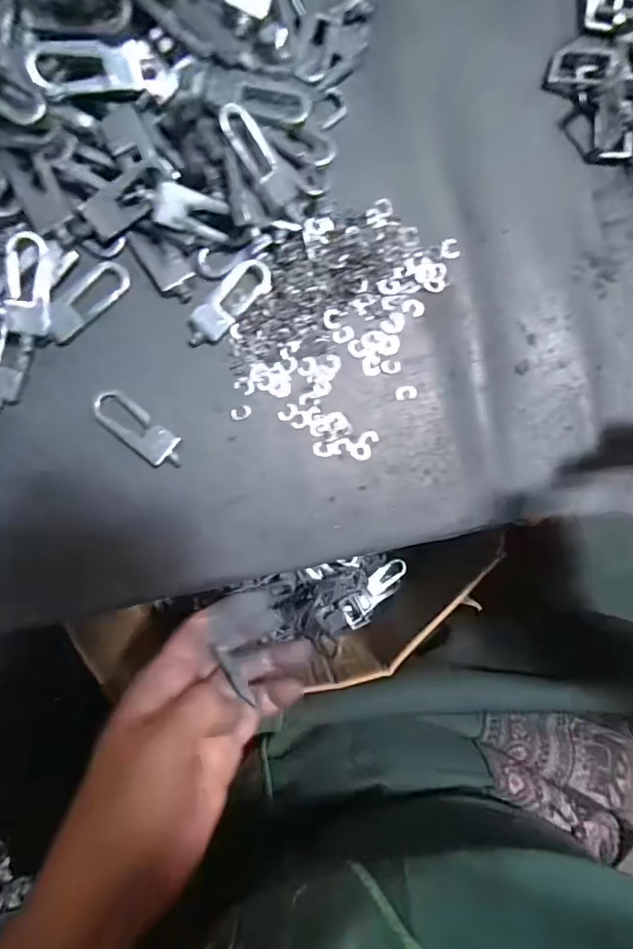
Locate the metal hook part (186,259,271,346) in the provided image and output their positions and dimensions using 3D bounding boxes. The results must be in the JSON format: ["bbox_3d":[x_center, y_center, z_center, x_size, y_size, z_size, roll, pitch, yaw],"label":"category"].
[{"bbox_3d":[-0.037,-0.072,0.207,0.016,0.004,0.045,45,88,-5],"label":"metal hook part"}]

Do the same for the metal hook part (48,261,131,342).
[{"bbox_3d":[-0.095,-0.071,0.201,0.015,0.005,0.040,42,88,-5],"label":"metal hook part"}]

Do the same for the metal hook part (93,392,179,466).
[{"bbox_3d":[-0.075,-0.018,0.207,0.041,0.006,0.016,38,88,-5],"label":"metal hook part"}]

